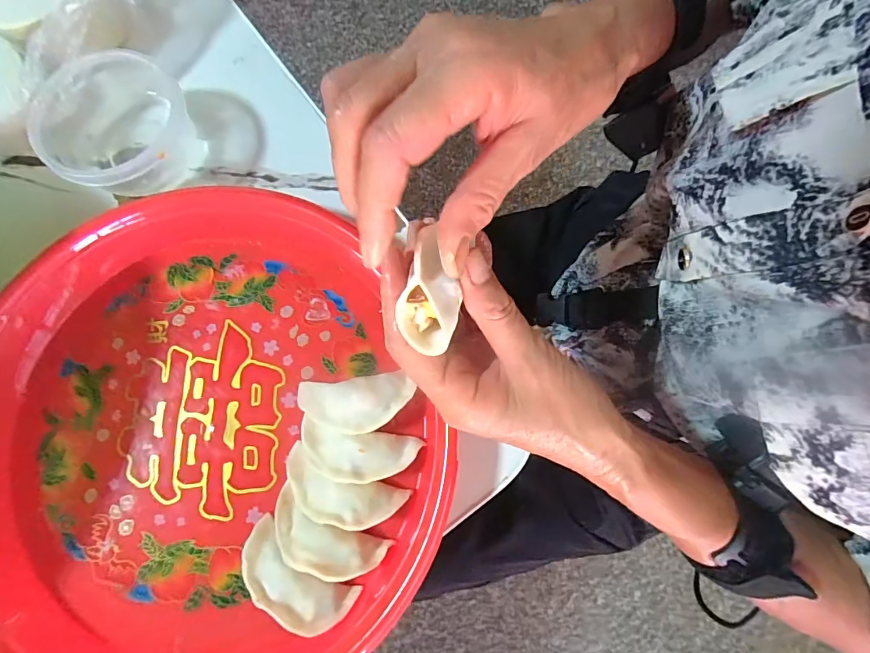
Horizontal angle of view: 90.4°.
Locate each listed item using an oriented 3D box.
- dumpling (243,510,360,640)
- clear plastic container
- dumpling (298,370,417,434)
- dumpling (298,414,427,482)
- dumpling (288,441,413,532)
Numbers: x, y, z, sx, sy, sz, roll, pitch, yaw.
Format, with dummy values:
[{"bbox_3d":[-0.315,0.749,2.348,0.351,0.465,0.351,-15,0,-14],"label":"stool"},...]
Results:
[{"bbox_3d":[-0.085,0.152,0.260,0.075,0.024,0.032,34,80,8],"label":"dumpling"},{"bbox_3d":[-0.232,-0.146,0.315,0.100,0.049,0.091,0,77,1],"label":"clear plastic container"},{"bbox_3d":[-0.052,0.051,0.284,0.074,0.022,0.035,-6,77,0],"label":"dumpling"},{"bbox_3d":[-0.050,0.080,0.276,0.077,0.025,0.031,11,77,4],"label":"dumpling"},{"bbox_3d":[-0.060,0.104,0.270,0.079,0.026,0.032,22,78,6],"label":"dumpling"}]

